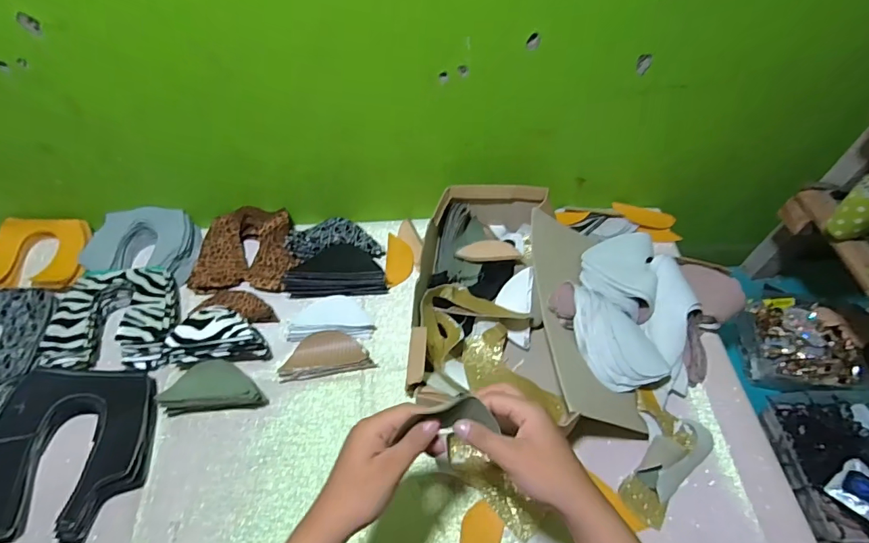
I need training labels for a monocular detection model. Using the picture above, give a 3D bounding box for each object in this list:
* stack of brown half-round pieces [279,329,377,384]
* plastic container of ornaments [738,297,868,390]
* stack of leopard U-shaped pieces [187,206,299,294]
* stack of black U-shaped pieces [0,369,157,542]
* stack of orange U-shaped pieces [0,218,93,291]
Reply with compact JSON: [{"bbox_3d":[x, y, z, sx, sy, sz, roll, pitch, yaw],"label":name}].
[{"bbox_3d":[-0.151,0.114,0.632,0.122,0.026,0.054,-9,57,-7],"label":"stack of brown half-round pieces"},{"bbox_3d":[0.604,0.120,0.763,0.157,0.065,0.162,1,54,-1],"label":"plastic container of ornaments"},{"bbox_3d":[-0.298,-0.038,0.716,0.157,0.045,0.136,1,56,-1],"label":"stack of leopard U-shaped pieces"},{"bbox_3d":[-0.442,0.212,0.552,0.187,0.036,0.191,1,56,0],"label":"stack of black U-shaped pieces"},{"bbox_3d":[-0.625,-0.023,0.713,0.162,0.029,0.127,-1,56,-2],"label":"stack of orange U-shaped pieces"}]

